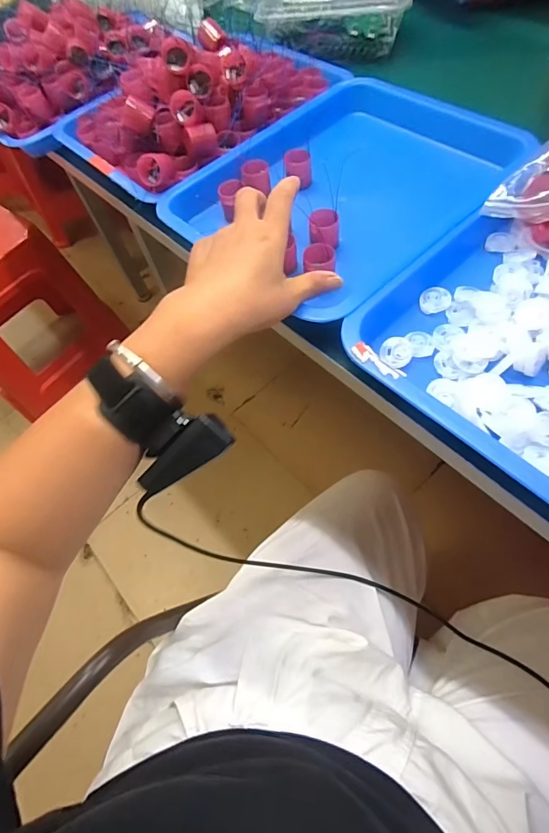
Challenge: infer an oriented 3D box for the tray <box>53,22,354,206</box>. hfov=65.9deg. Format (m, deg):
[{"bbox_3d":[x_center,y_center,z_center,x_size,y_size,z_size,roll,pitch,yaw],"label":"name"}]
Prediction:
[{"bbox_3d":[-0.095,-0.400,0.518,0.324,0.083,0.236,-37,63,-12],"label":"tray"}]

